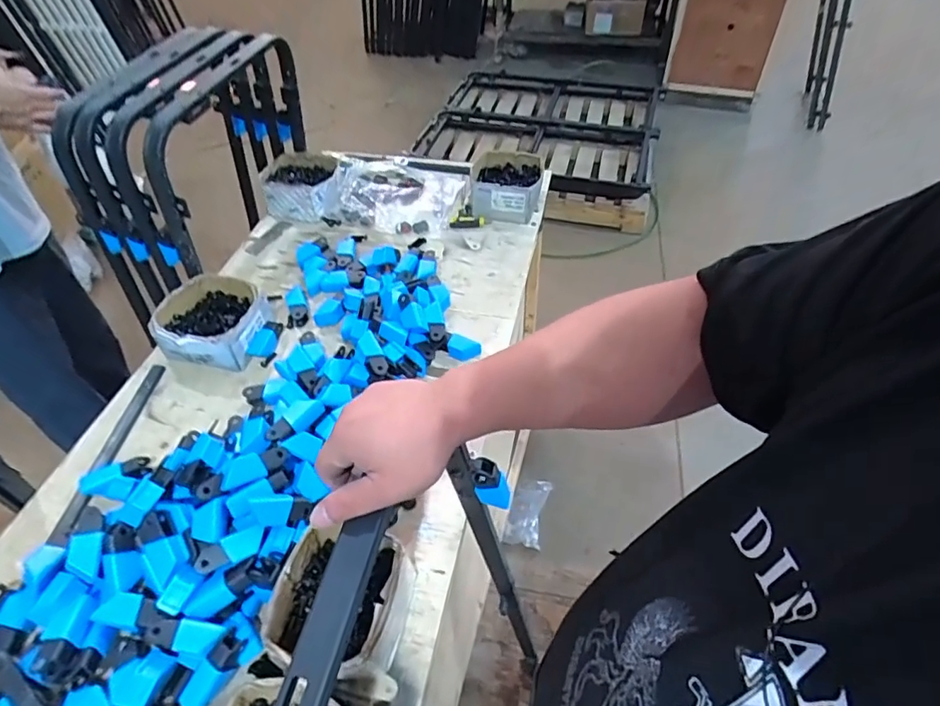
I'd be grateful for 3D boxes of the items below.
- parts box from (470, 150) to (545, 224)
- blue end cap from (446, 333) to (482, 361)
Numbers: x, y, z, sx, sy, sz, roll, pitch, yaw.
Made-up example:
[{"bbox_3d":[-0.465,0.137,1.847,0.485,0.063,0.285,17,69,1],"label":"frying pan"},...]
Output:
[{"bbox_3d":[0.077,-0.376,1.217,0.163,0.081,0.186,6,49,7],"label":"parts box"},{"bbox_3d":[-0.009,-0.009,0.931,0.055,0.030,0.031,13,50,13],"label":"blue end cap"}]

